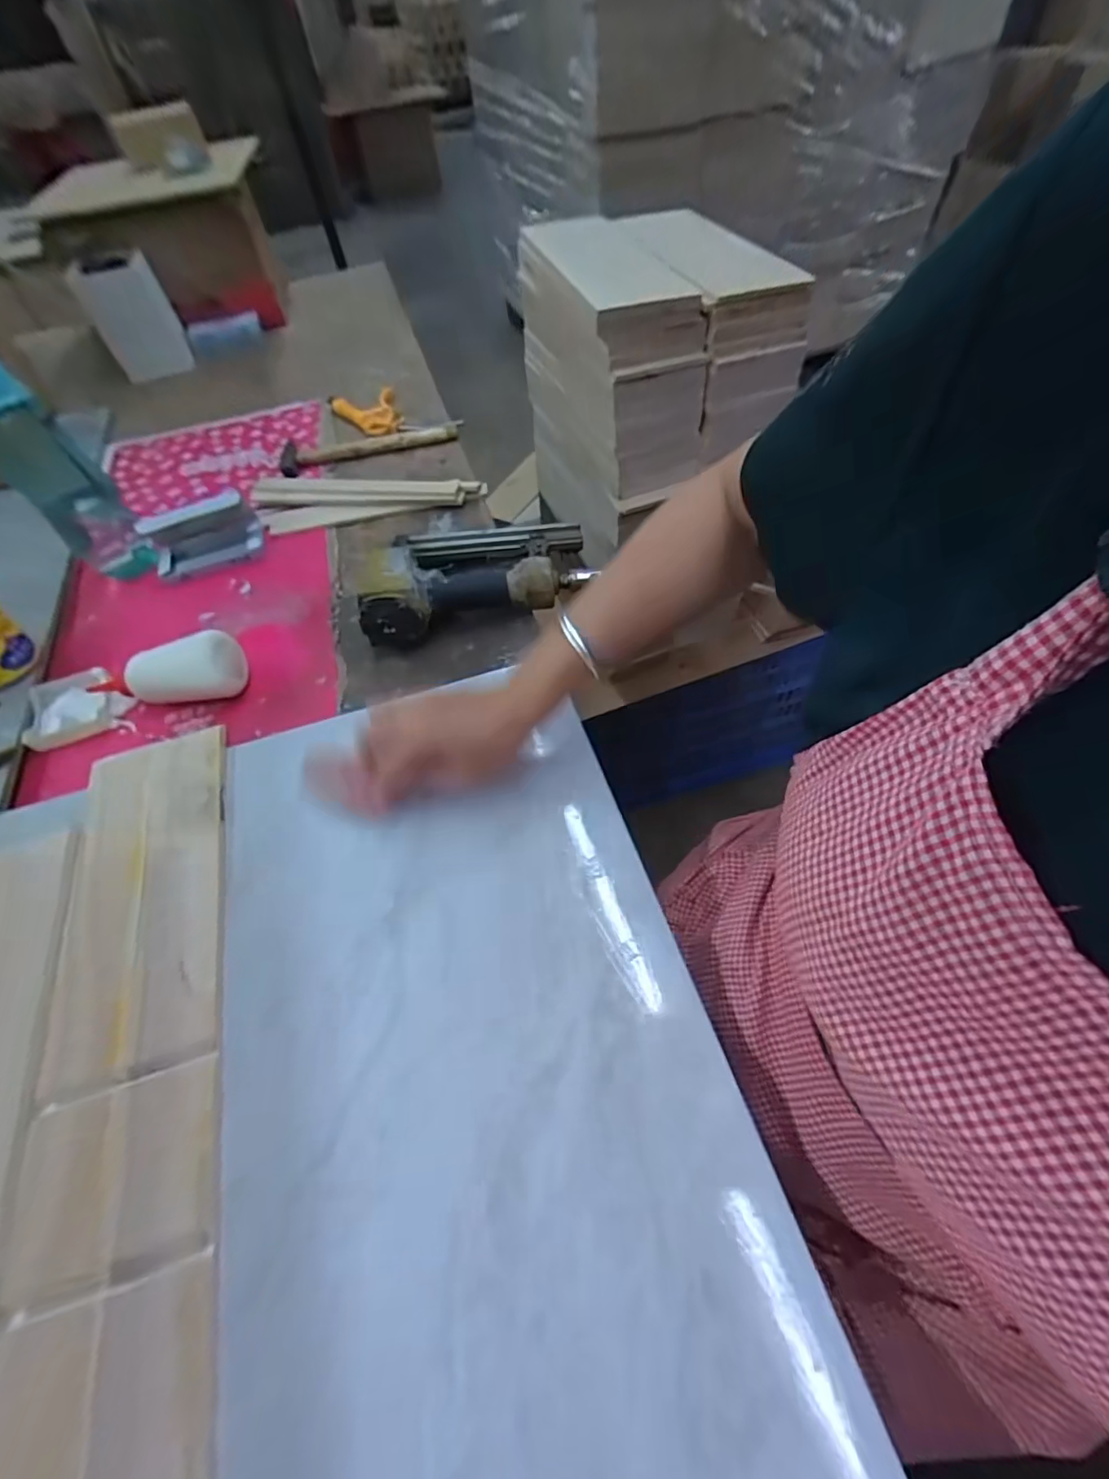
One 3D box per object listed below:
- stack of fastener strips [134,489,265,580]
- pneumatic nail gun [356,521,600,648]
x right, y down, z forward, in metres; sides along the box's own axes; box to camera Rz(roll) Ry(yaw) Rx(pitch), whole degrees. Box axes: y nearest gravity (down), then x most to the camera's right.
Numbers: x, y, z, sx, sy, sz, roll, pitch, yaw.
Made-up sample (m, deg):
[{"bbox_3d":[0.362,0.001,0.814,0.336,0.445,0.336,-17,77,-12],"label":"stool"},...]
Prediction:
[{"bbox_3d":[-0.424,-0.243,0.655,0.129,0.058,0.075,-22,57,-11],"label":"stack of fastener strips"},{"bbox_3d":[-0.084,-0.187,0.586,0.245,0.065,0.155,-16,56,-7],"label":"pneumatic nail gun"}]

